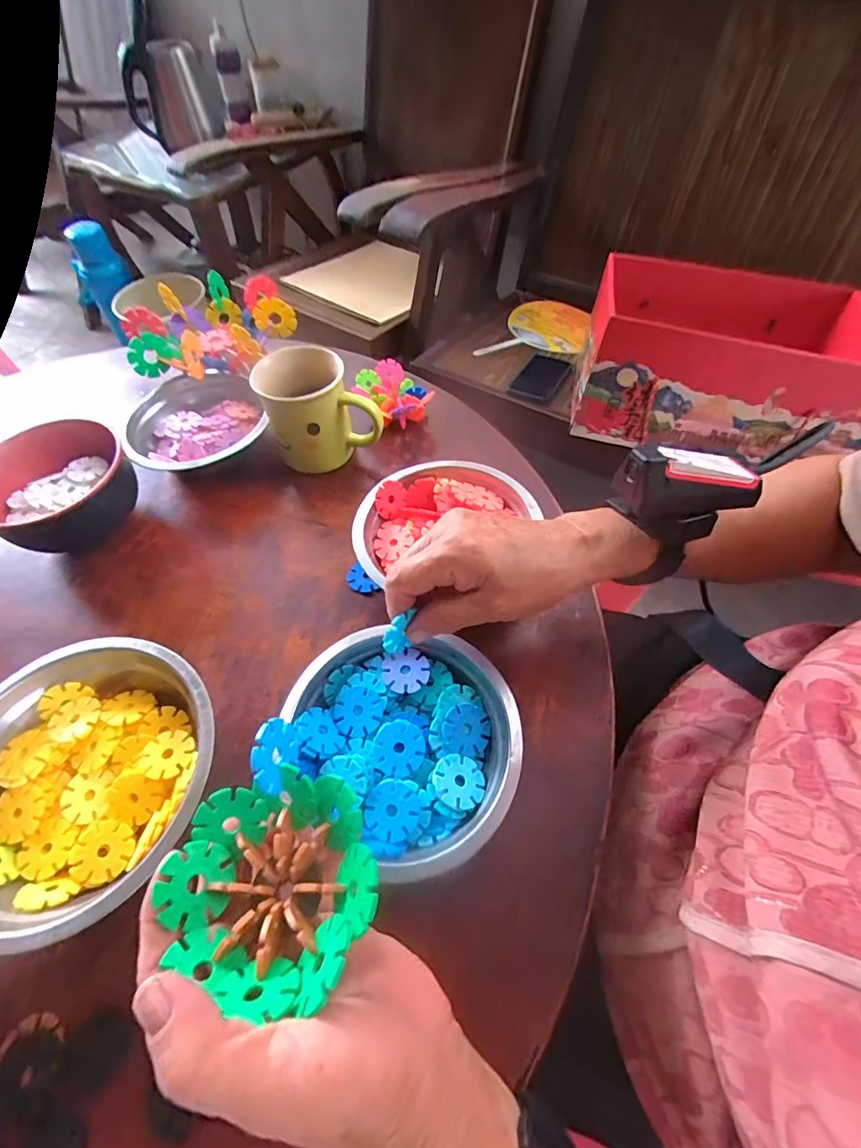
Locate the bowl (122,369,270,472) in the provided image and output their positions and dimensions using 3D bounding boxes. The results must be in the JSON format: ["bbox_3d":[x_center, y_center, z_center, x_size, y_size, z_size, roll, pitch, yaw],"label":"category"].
[{"bbox_3d":[-0.232,-0.146,0.488,0.129,0.054,0.135,-1,56,1],"label":"bowl"}]

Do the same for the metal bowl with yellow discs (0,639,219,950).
[{"bbox_3d":[-0.210,0.124,0.297,0.152,0.051,0.165,-1,56,1],"label":"metal bowl with yellow discs"}]

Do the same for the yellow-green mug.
[{"bbox_3d":[-0.103,-0.154,0.464,0.100,0.096,0.071,-13,57,-7],"label":"yellow-green mug"}]

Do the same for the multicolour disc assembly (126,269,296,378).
[{"bbox_3d":[-0.239,-0.272,0.534,0.168,0.054,0.146,-17,58,-10],"label":"multicolour disc assembly"}]

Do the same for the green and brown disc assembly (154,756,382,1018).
[{"bbox_3d":[-0.065,0.125,0.203,0.085,0.029,0.079,-1,56,1],"label":"green and brown disc assembly"}]

